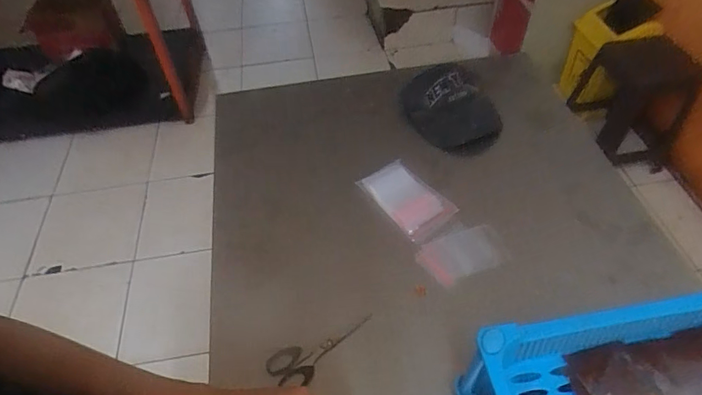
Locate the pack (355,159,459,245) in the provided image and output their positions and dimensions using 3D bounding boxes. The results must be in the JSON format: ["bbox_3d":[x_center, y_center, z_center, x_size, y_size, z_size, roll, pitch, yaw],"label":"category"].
[{"bbox_3d":[0.088,0.001,0.727,0.091,0.030,0.149,-39,58,-24],"label":"pack"}]

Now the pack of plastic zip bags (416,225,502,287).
[{"bbox_3d":[0.170,0.089,0.678,0.124,0.013,0.071,-18,52,-10],"label":"pack of plastic zip bags"}]

